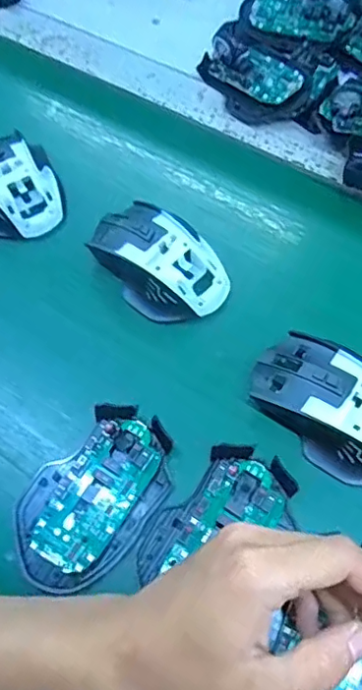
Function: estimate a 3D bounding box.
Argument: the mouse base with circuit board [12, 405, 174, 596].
[{"bbox_3d":[-0.055,0.094,0.348,0.073,0.016,0.116,34,69,19],"label":"mouse base with circuit board"}]

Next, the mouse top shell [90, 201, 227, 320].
[{"bbox_3d":[-0.021,-0.065,0.418,0.113,0.038,0.066,37,70,20],"label":"mouse top shell"}]

